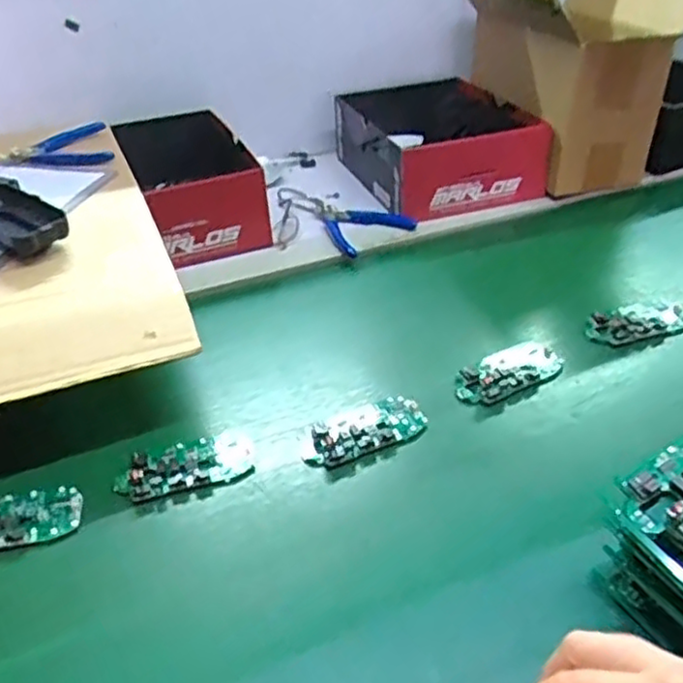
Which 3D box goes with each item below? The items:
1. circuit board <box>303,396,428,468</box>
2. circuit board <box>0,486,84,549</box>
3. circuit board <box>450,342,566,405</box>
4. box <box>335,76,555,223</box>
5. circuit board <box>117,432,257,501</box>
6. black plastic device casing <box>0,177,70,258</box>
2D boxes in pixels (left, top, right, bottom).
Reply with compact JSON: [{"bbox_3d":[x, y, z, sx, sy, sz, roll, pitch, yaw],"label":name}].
[{"bbox_3d":[0.018,0.069,0.551,0.100,0.012,0.047,-20,39,-22],"label":"circuit board"},{"bbox_3d":[-0.229,0.122,0.485,0.090,0.014,0.047,-13,37,-13],"label":"circuit board"},{"bbox_3d":[0.143,0.025,0.608,0.097,0.018,0.054,-22,39,-24],"label":"circuit board"},{"bbox_3d":[0.120,-0.255,0.891,0.186,0.098,0.233,-14,39,-15],"label":"box"},{"bbox_3d":[-0.117,0.091,0.522,0.099,0.017,0.047,-15,37,-16],"label":"circuit board"},{"bbox_3d":[-0.294,-0.114,0.616,0.062,0.024,0.136,-30,45,-32],"label":"black plastic device casing"}]

